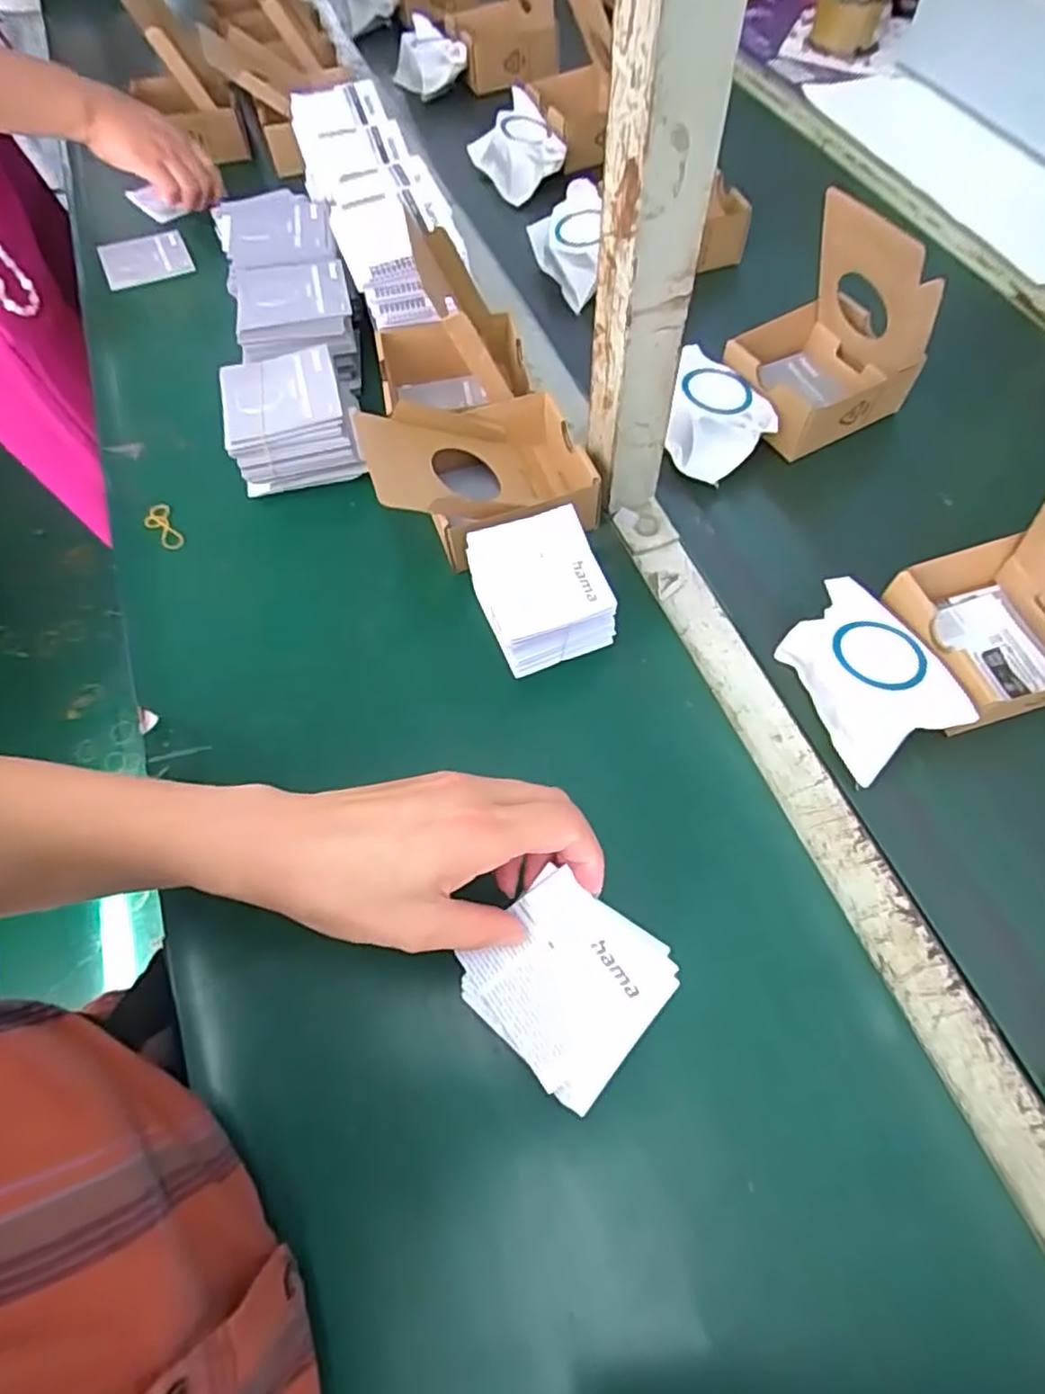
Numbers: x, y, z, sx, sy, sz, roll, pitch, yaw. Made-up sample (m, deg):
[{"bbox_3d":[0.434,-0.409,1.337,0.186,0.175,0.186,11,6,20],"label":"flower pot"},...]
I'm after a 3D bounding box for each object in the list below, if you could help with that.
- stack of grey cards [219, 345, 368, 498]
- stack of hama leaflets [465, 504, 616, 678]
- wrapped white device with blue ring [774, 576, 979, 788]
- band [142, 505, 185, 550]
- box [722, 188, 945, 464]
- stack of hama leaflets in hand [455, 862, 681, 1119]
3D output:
[{"bbox_3d":[-0.175,-0.207,0.519,0.093,0.061,0.097,-16,64,-6],"label":"stack of grey cards"},{"bbox_3d":[0.011,-0.067,0.440,0.077,0.063,0.073,-17,64,-7],"label":"stack of hama leaflets"},{"bbox_3d":[0.212,-0.014,0.422,0.071,0.034,0.119,-19,64,-8],"label":"wrapped white device with blue ring"},{"bbox_3d":[-0.270,-0.129,0.513,0.021,0.009,0.041,-40,68,-17],"label":"band"},{"bbox_3d":[0.229,-0.276,0.507,0.119,0.132,0.102,-26,65,-11],"label":"box"},{"bbox_3d":[0.021,0.133,0.317,0.081,0.009,0.078,40,82,12],"label":"stack of hama leaflets in hand"}]

